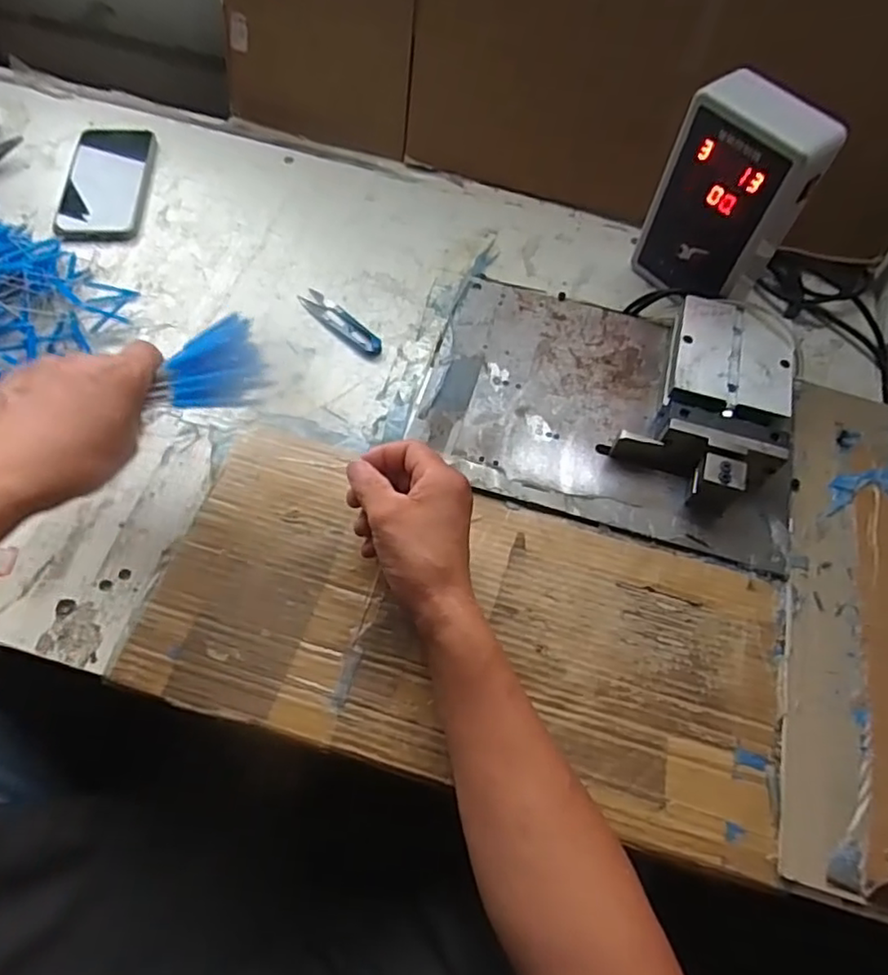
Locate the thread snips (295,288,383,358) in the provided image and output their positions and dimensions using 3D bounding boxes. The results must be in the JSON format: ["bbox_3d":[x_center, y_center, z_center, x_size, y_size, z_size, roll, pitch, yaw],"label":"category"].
[{"bbox_3d":[-0.095,-0.156,0.591,0.103,0.007,0.024,40,65,18],"label":"thread snips"}]

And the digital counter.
[{"bbox_3d":[0.245,-0.245,0.555,0.053,0.183,0.109,-32,67,-20],"label":"digital counter"}]

